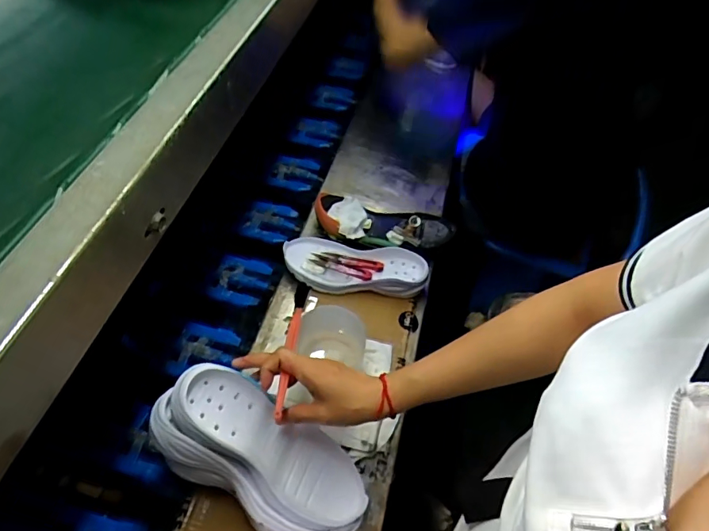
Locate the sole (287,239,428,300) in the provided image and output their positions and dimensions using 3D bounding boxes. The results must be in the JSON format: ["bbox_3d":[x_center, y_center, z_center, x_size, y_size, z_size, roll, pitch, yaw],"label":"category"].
[{"bbox_3d":[0.002,0.000,0.763,0.222,0.030,0.089,6,55,0],"label":"sole"}]

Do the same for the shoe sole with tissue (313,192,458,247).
[{"bbox_3d":[0.053,-0.075,0.823,0.240,0.043,0.101,5,55,-1],"label":"shoe sole with tissue"}]

